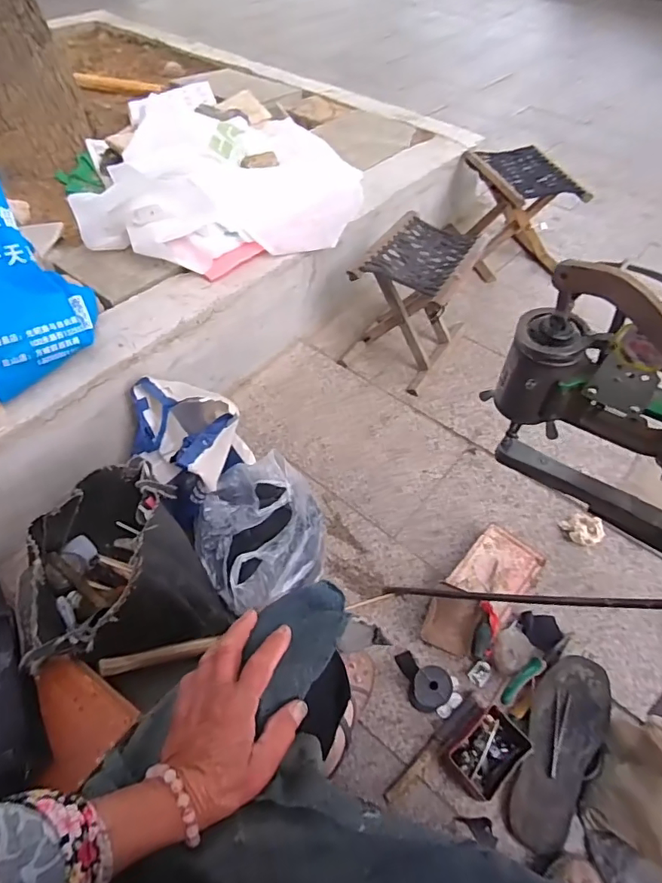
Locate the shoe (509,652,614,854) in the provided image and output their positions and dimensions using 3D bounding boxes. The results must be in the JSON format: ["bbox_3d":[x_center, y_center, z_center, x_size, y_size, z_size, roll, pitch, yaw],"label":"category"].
[{"bbox_3d":[0.359,0.473,0.773,0.106,0.043,0.279,21,56,15],"label":"shoe"}]

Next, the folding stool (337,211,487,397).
[{"bbox_3d":[0.193,-0.334,1.221,0.219,0.276,0.272,26,57,17],"label":"folding stool"}]

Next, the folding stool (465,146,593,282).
[{"bbox_3d":[0.542,-0.680,1.509,0.253,0.257,0.295,-12,54,-9],"label":"folding stool"}]

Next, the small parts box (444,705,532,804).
[{"bbox_3d":[0.244,0.483,0.775,0.113,0.035,0.079,-32,60,-22],"label":"small parts box"}]

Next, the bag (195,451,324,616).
[{"bbox_3d":[-0.129,0.157,0.889,0.229,0.147,0.212,-2,53,-2],"label":"bag"}]

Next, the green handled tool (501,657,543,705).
[{"bbox_3d":[0.318,0.395,0.831,0.097,0.015,0.024,-35,61,-24],"label":"green handled tool"}]

